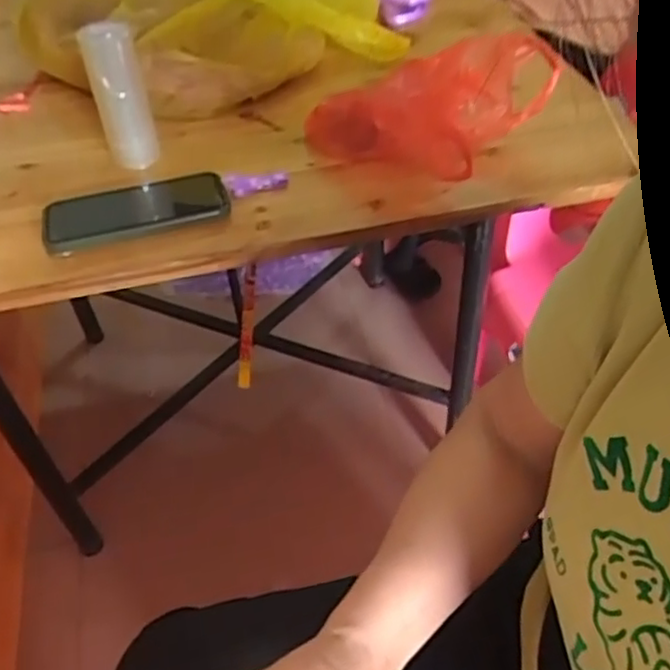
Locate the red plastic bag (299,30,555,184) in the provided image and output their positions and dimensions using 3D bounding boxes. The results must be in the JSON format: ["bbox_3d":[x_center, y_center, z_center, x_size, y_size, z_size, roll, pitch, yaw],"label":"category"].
[{"bbox_3d":[0.085,-0.227,0.671,0.215,0.093,0.130,-10,46,-7],"label":"red plastic bag"}]

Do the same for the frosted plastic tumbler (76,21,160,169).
[{"bbox_3d":[-0.201,-0.222,0.651,0.047,0.145,0.055,-14,47,-10],"label":"frosted plastic tumbler"}]

